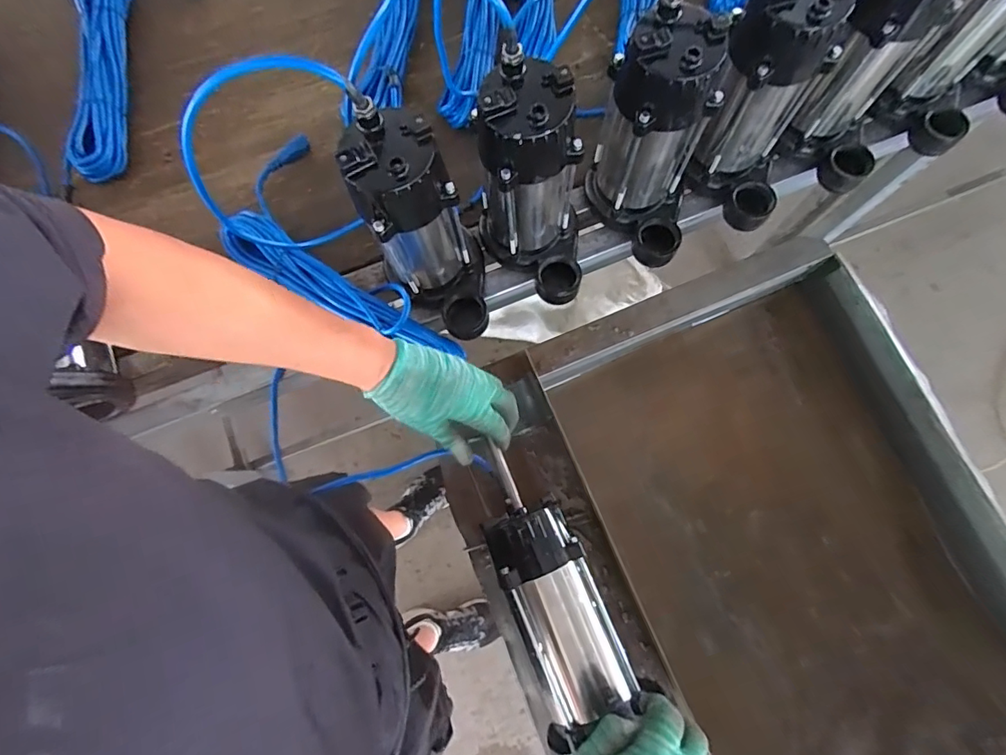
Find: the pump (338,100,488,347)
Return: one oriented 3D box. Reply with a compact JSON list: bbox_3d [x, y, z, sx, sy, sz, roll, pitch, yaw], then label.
[{"bbox_3d":[-0.081,-0.143,0.524,0.108,0.238,0.156,-10,77,-1],"label":"pump"}]

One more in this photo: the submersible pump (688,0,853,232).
[{"bbox_3d":[0.283,-0.288,0.536,0.105,0.222,0.149,3,78,2],"label":"submersible pump"}]

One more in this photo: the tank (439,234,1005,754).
[{"bbox_3d":[0.316,0.267,0.630,0.604,0.186,0.748,-22,78,-4],"label":"tank"}]

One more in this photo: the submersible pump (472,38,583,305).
[{"bbox_3d":[0.045,-0.197,0.524,0.162,0.223,0.103,44,82,10],"label":"submersible pump"}]

